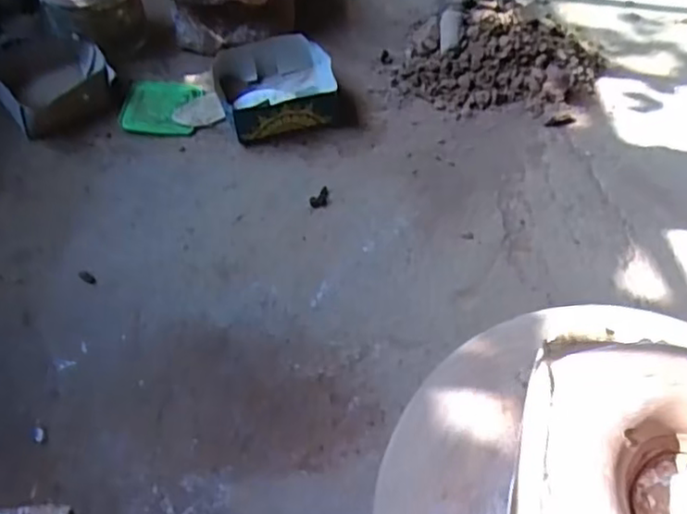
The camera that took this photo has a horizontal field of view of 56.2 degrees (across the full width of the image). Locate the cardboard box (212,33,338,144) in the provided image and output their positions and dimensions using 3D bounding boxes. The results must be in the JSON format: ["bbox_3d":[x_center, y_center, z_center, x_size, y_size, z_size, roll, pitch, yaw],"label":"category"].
[{"bbox_3d":[-0.122,-0.307,1.164,0.210,0.070,0.207,-17,55,-14],"label":"cardboard box"}]

